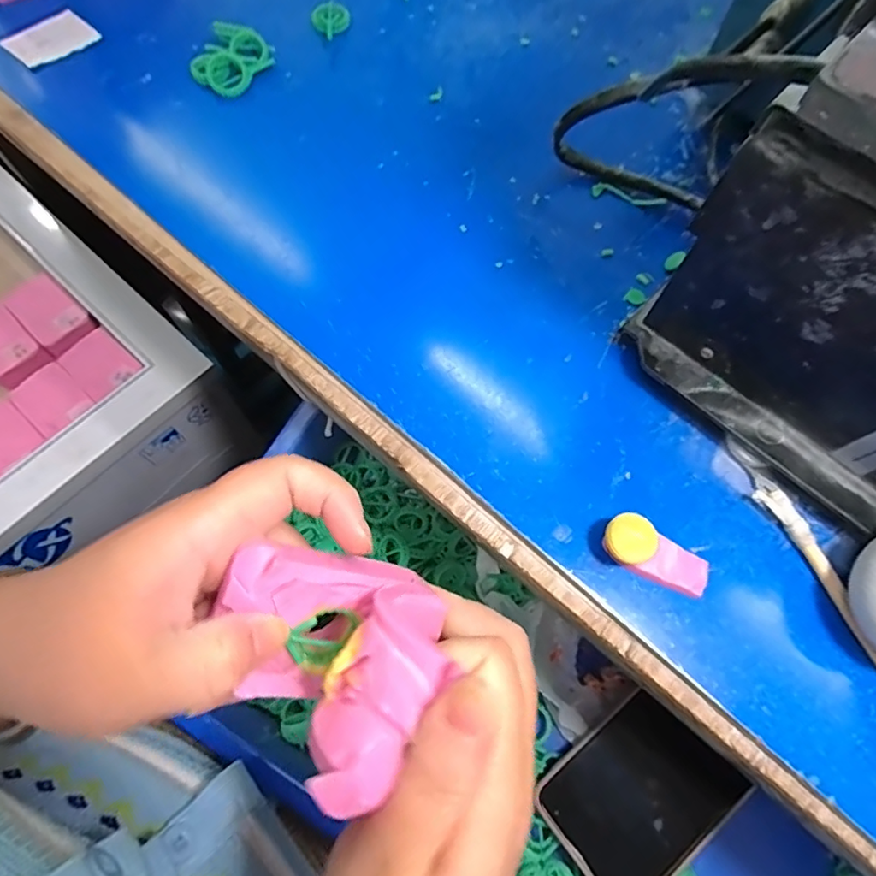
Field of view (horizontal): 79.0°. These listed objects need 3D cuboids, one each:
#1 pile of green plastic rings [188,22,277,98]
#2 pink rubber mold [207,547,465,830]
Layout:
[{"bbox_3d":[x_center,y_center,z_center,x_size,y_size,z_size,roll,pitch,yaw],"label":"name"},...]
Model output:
[{"bbox_3d":[-0.128,-0.233,0.326,0.039,0.015,0.046,39,73,14],"label":"pile of green plastic rings"},{"bbox_3d":[-0.033,0.063,0.166,0.071,0.036,0.057,36,72,13],"label":"pink rubber mold"}]

